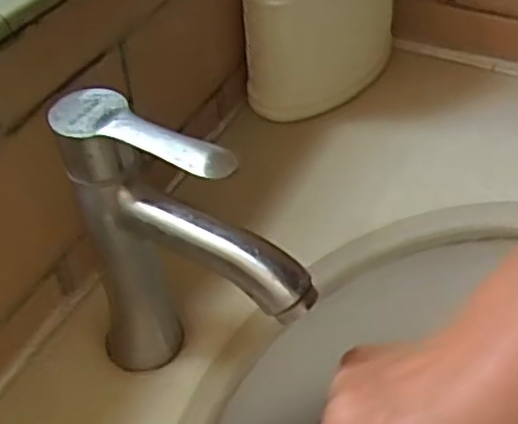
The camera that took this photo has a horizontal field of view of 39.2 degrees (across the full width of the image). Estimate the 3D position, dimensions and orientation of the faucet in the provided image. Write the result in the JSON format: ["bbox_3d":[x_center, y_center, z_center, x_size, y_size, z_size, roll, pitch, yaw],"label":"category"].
[{"bbox_3d":[-0.034,0.035,0.358,0.120,0.170,0.037,24,50,27],"label":"faucet"}]

